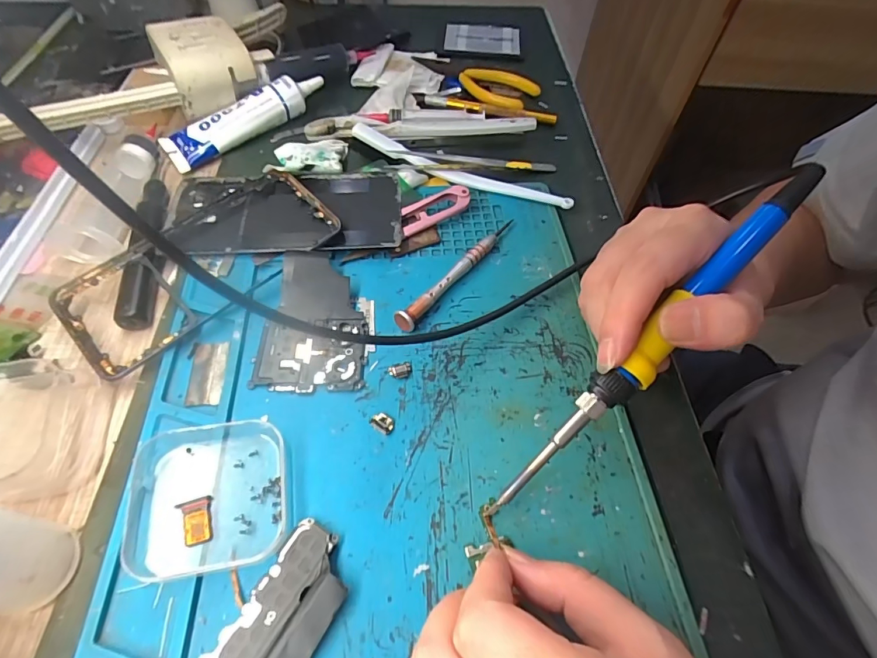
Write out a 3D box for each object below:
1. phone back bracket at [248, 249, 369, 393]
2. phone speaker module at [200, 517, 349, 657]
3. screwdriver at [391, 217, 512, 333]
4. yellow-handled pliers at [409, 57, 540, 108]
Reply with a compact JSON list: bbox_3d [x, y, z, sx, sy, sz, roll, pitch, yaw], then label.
[{"bbox_3d":[-0.072,-0.008,0.260,0.059,0.014,0.090,1,57,-3],"label":"phone back bracket"},{"bbox_3d":[-0.061,0.115,0.183,0.035,0.008,0.061,28,59,14],"label":"phone speaker module"},{"bbox_3d":[0.015,-0.038,0.284,0.011,0.012,0.113,36,62,19],"label":"screwdriver"},{"bbox_3d":[0.032,-0.241,0.425,0.128,0.005,0.051,33,61,18],"label":"yellow-handled pliers"}]

